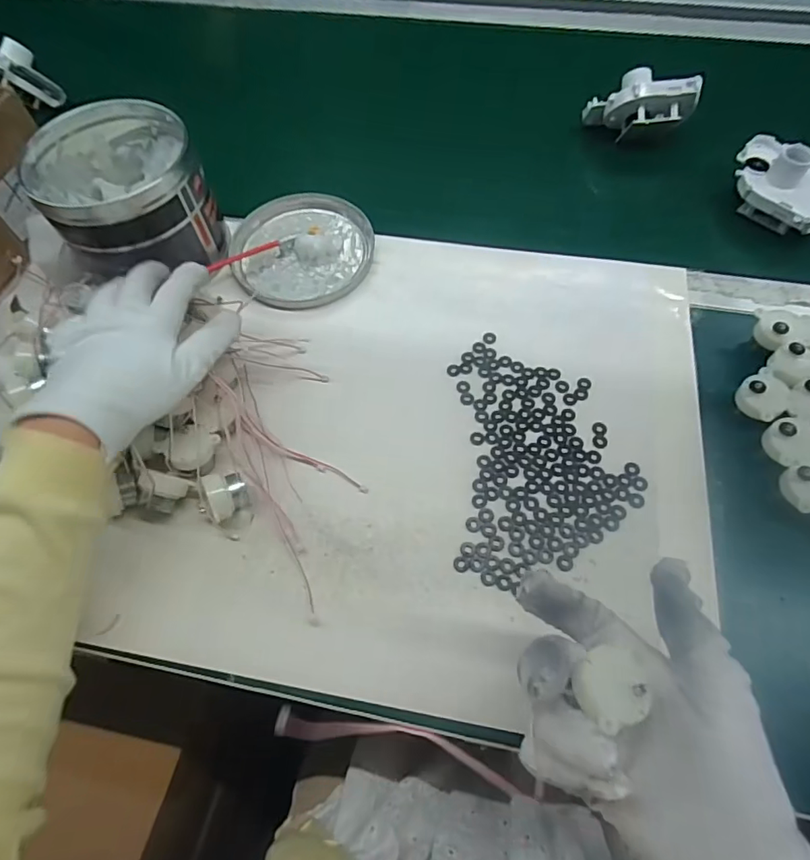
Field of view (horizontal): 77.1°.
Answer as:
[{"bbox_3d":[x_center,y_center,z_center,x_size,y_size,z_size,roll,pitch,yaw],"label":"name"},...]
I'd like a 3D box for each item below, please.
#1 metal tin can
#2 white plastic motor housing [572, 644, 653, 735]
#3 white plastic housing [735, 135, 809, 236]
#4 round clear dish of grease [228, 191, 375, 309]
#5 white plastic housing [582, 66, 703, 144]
[{"bbox_3d":[-0.237,-0.201,0.441,0.120,0.105,0.130,-1,63,2],"label":"metal tin can"},{"bbox_3d":[0.091,0.113,0.224,0.030,0.011,0.030,-15,63,-4],"label":"white plastic motor housing"},{"bbox_3d":[0.343,-0.220,0.457,0.096,0.055,0.068,38,71,20],"label":"white plastic housing"},{"bbox_3d":[-0.097,-0.171,0.473,0.126,0.015,0.130,-1,63,3],"label":"round clear dish of grease"},{"bbox_3d":[0.235,-0.327,0.510,0.104,0.046,0.047,8,63,26],"label":"white plastic housing"}]

